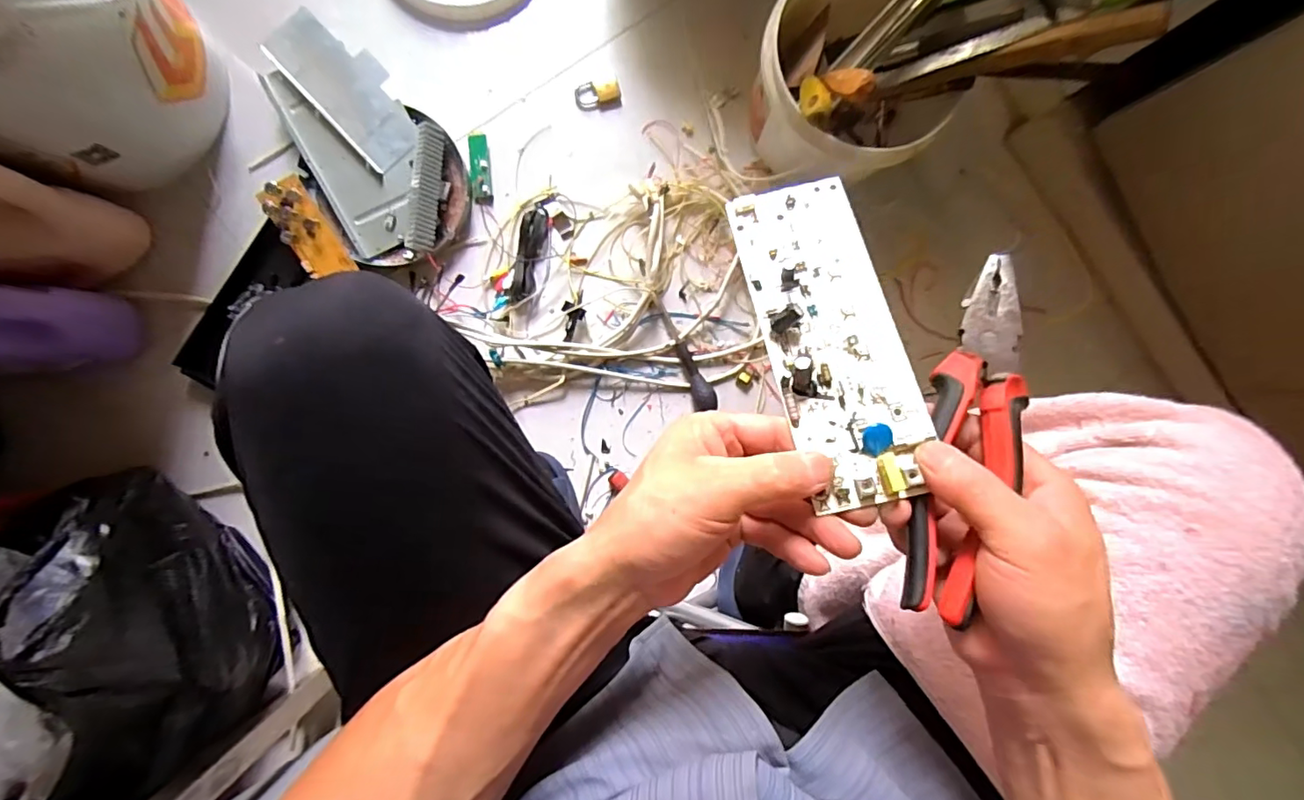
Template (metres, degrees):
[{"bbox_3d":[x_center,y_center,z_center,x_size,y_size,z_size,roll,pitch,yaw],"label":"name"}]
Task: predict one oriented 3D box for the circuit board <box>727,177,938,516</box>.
[{"bbox_3d":[0.099,-0.039,0.303,0.068,0.015,0.188,-10,71,-5],"label":"circuit board"}]

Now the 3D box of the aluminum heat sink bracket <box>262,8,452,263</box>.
[{"bbox_3d":[-0.353,-0.323,0.683,0.164,0.038,0.296,-25,94,-4],"label":"aluminum heat sink bracket"}]

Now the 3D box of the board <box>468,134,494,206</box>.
[{"bbox_3d":[-0.223,-0.301,0.714,0.025,0.004,0.088,-3,92,-5],"label":"board"}]

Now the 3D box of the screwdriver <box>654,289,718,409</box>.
[{"bbox_3d":[0.045,-0.064,0.734,0.030,0.030,0.165,-21,93,-5],"label":"screwdriver"}]

